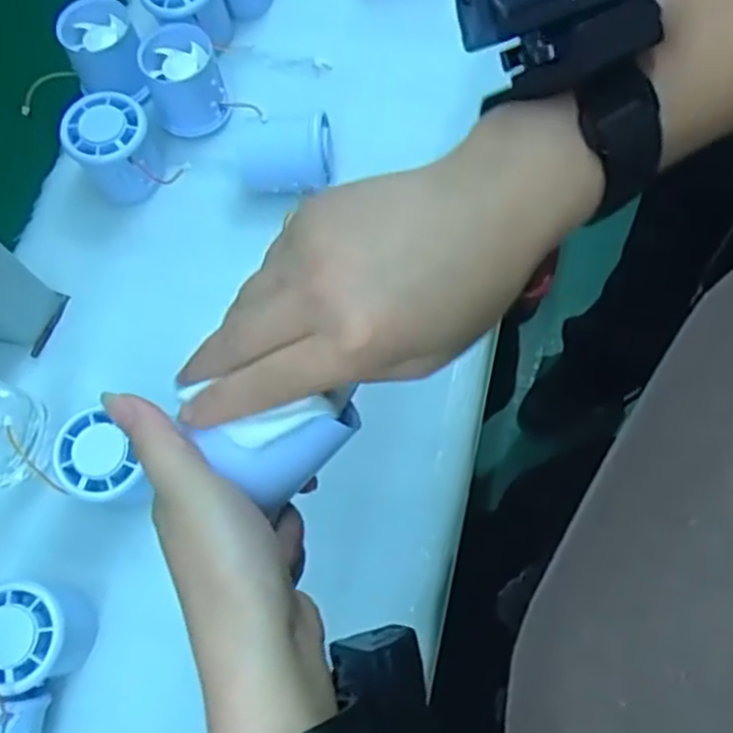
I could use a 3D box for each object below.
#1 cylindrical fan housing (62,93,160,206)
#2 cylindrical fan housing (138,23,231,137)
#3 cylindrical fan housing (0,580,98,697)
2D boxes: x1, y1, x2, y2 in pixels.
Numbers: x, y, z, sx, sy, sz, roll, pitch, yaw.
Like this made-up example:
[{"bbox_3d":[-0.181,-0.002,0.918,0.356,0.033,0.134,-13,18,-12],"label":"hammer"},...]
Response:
[{"bbox_3d":[-0.173,-0.150,0.501,0.053,0.054,0.053,-1,72,2],"label":"cylindrical fan housing"},{"bbox_3d":[-0.132,-0.207,0.523,0.053,0.049,0.061,-17,72,-3],"label":"cylindrical fan housing"},{"bbox_3d":[-0.187,0.151,0.405,0.057,0.057,0.054,-1,72,2],"label":"cylindrical fan housing"}]

